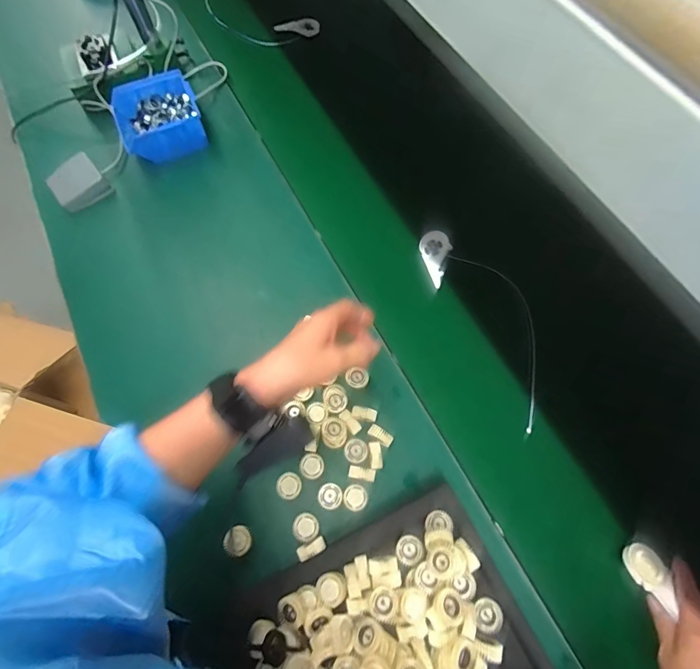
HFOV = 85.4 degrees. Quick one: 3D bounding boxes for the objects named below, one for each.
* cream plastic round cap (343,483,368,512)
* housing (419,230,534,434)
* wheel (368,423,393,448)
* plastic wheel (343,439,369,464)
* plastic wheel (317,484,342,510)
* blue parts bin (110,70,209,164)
[{"bbox_3d":[0.006,0.191,0.445,0.027,0.021,0.028,0,68,0],"label":"cream plastic round cap"},{"bbox_3d":[0.203,-0.032,0.531,0.111,0.026,0.302,-27,71,-11],"label":"housing"},{"bbox_3d":[0.036,0.123,0.458,0.030,0.025,0.014,33,72,12],"label":"wheel"},{"bbox_3d":[0.008,0.141,0.456,0.029,0.009,0.028,0,68,0],"label":"plastic wheel"},{"bbox_3d":[-0.023,0.189,0.442,0.027,0.015,0.028,0,68,0],"label":"plastic wheel"},{"bbox_3d":[-0.308,-0.348,0.615,0.125,0.059,0.137,-30,71,-11],"label":"blue parts bin"}]

